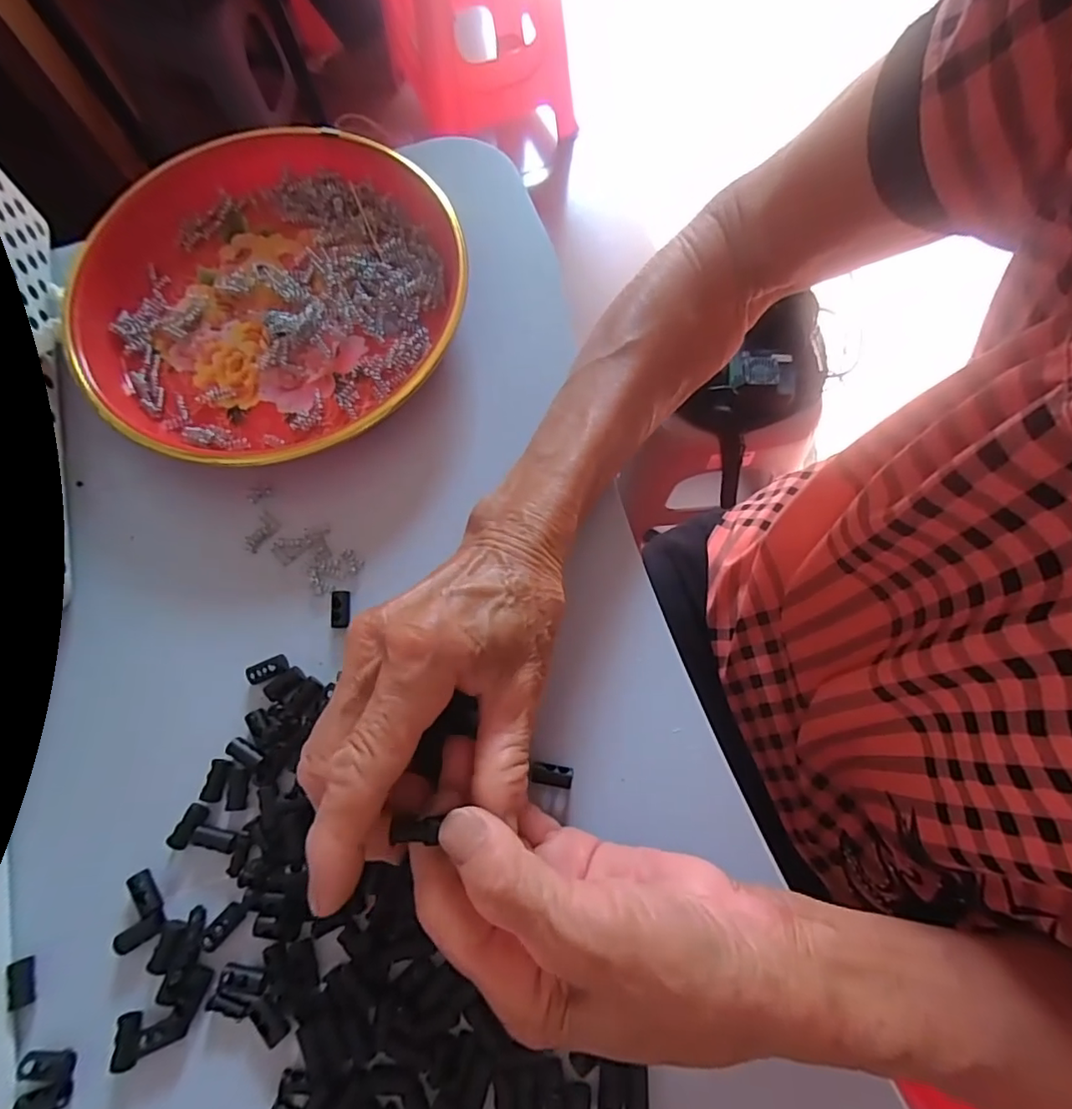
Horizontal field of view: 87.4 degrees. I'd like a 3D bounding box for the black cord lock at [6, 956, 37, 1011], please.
[{"bbox_3d":[-0.216,0.180,0.235,0.008,0.004,0.018,-25,73,-6],"label":"black cord lock"}]

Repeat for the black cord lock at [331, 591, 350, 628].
[{"bbox_3d":[-0.098,0.027,0.280,0.010,0.008,0.018,-3,72,1],"label":"black cord lock"}]

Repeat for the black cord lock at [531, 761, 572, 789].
[{"bbox_3d":[0.007,0.099,0.252,0.018,0.005,0.009,7,72,5],"label":"black cord lock"}]

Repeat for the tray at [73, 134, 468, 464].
[{"bbox_3d":[-0.150,-0.151,0.325,0.217,0.033,0.215,-38,74,-10],"label":"tray"}]

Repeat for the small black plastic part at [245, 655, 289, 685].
[{"bbox_3d":[-0.130,0.055,0.271,0.020,0.004,0.009,-24,72,-5],"label":"small black plastic part"}]

